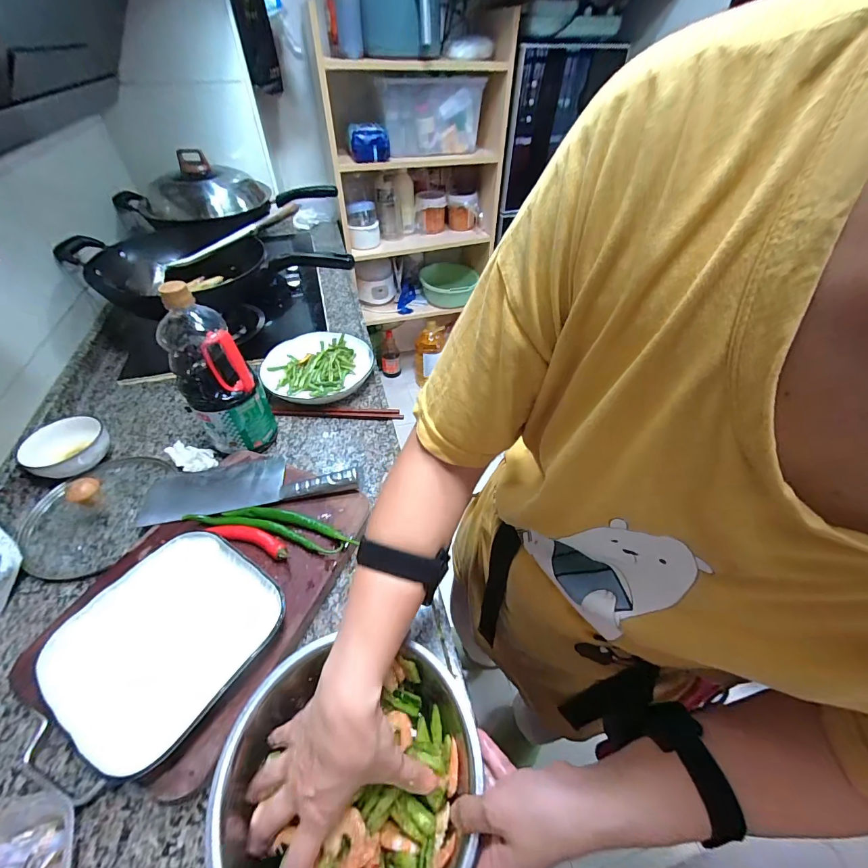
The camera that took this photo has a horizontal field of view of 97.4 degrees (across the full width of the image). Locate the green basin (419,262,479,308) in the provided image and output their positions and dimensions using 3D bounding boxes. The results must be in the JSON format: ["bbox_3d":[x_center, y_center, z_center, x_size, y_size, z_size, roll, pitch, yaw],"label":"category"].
[{"bbox_3d":[0.069,-0.725,1.826,0.264,0.133,0.214,-2,47,-3],"label":"green basin"}]

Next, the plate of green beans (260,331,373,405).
[{"bbox_3d":[-0.241,-0.138,0.795,0.195,0.043,0.214,0,47,-1],"label":"plate of green beans"}]

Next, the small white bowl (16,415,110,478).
[{"bbox_3d":[-0.598,0.026,0.626,0.102,0.054,0.110,0,47,-1],"label":"small white bowl"}]

